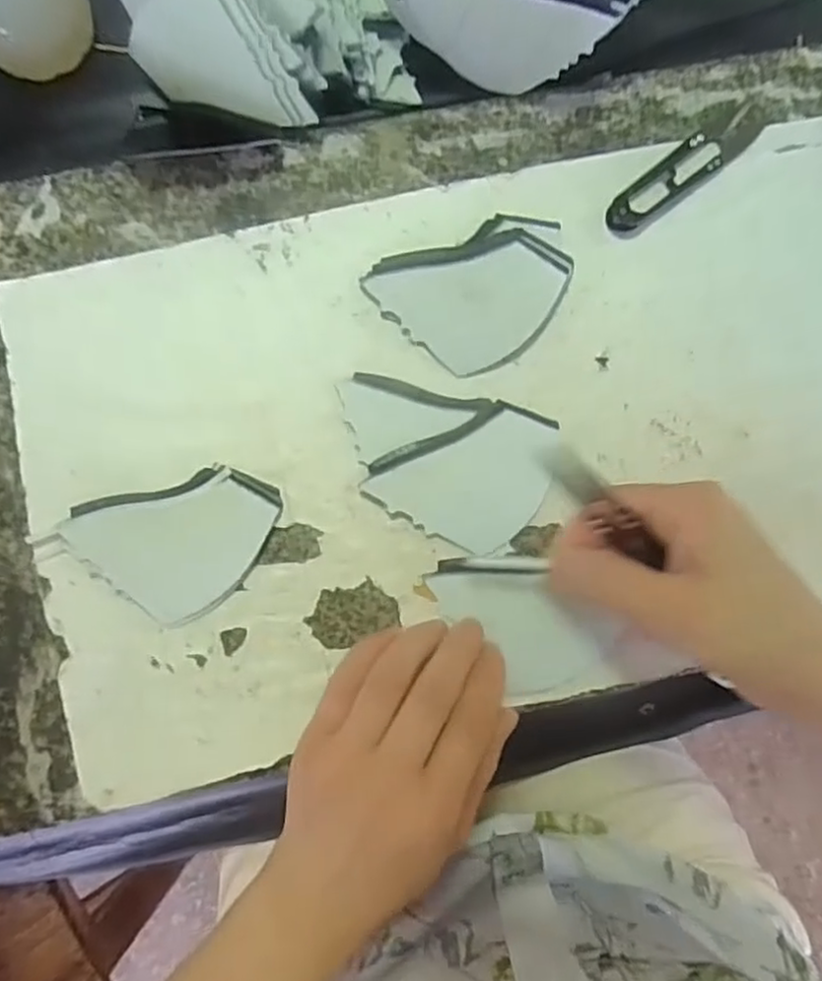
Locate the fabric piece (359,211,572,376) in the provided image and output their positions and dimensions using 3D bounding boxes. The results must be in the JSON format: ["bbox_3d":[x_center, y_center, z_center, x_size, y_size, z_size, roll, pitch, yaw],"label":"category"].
[{"bbox_3d":[0.033,-0.096,0.336,0.094,0.011,0.068,-23,86,-4],"label":"fabric piece"}]

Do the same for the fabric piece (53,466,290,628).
[{"bbox_3d":[-0.106,0.026,0.318,0.093,0.006,0.062,-18,85,-4],"label":"fabric piece"}]

